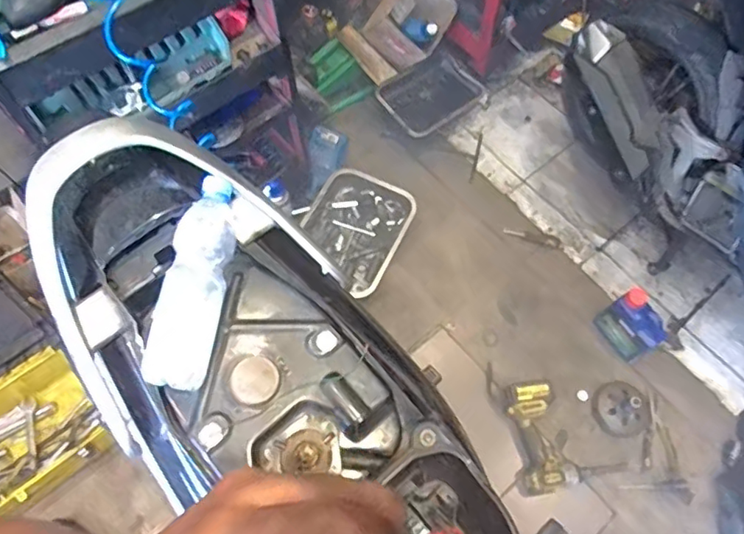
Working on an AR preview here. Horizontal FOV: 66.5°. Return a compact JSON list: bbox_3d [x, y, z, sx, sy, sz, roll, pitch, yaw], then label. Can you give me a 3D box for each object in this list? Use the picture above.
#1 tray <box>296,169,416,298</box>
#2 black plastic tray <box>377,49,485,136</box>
[{"bbox_3d":[-0.048,-0.111,1.584,0.275,0.045,0.334,28,67,10],"label":"tray"},{"bbox_3d":[0.182,-0.529,1.734,0.279,0.035,0.202,-32,85,-2],"label":"black plastic tray"}]

